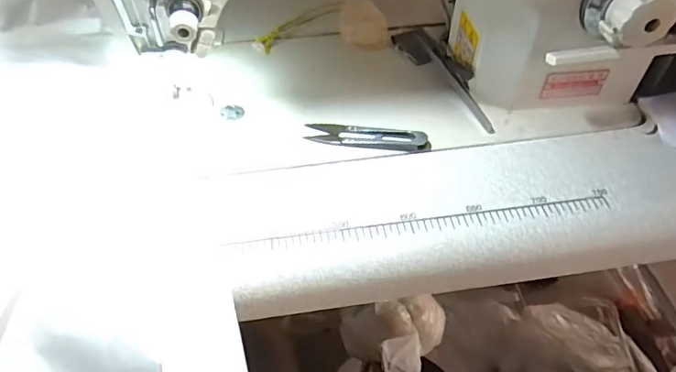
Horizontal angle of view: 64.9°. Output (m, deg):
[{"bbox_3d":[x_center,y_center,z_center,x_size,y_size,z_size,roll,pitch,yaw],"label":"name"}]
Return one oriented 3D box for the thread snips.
[{"bbox_3d":[0.025,-0.042,0.441,0.102,0.010,0.023,9,49,8],"label":"thread snips"}]

